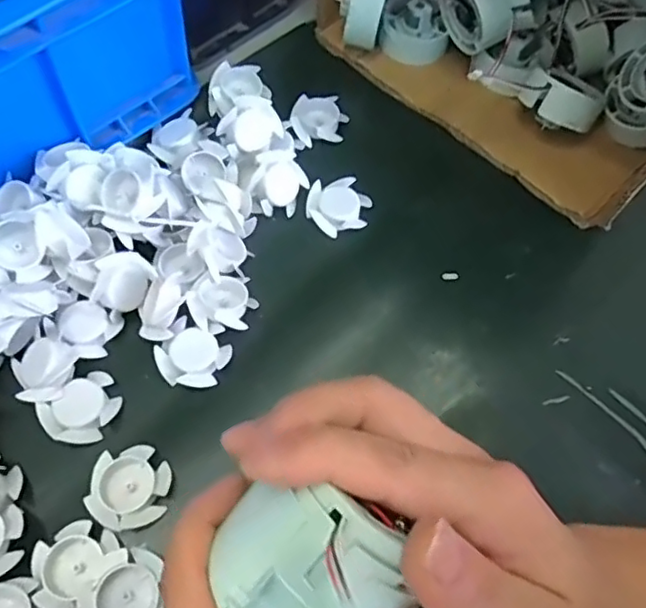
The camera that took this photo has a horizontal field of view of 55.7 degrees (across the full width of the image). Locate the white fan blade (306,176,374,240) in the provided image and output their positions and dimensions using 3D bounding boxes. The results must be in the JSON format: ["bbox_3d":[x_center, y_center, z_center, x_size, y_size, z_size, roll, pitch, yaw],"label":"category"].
[{"bbox_3d":[0.010,-0.064,0.405,0.041,0.012,0.037,-16,64,-12],"label":"white fan blade"}]

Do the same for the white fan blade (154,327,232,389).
[{"bbox_3d":[-0.075,0.031,0.348,0.037,0.015,0.033,21,63,7],"label":"white fan blade"}]

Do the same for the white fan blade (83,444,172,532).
[{"bbox_3d":[-0.097,0.094,0.312,0.037,0.014,0.040,2,62,-3],"label":"white fan blade"}]

